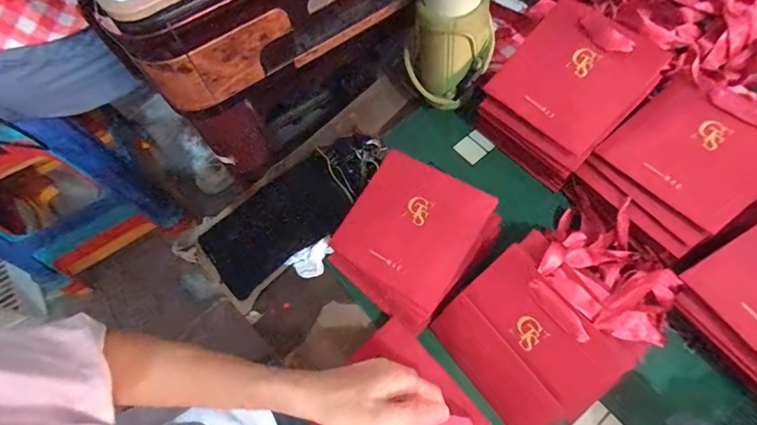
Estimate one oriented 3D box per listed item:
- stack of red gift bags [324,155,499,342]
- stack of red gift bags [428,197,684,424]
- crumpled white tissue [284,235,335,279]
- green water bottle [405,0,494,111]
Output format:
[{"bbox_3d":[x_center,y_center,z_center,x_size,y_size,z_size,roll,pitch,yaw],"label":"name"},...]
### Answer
[{"bbox_3d":[0.034,0.026,0.446,0.149,0.042,0.167,37,88,18],"label":"stack of red gift bags"},{"bbox_3d":[0.189,0.094,0.396,0.237,0.081,0.149,-35,68,-13],"label":"stack of red gift bags"},{"bbox_3d":[-0.081,0.060,0.484,0.058,0.017,0.036,-27,66,-9],"label":"crumpled white tissue"},{"bbox_3d":[0.083,-0.222,0.476,0.081,0.199,0.102,-36,68,-13],"label":"green water bottle"}]

